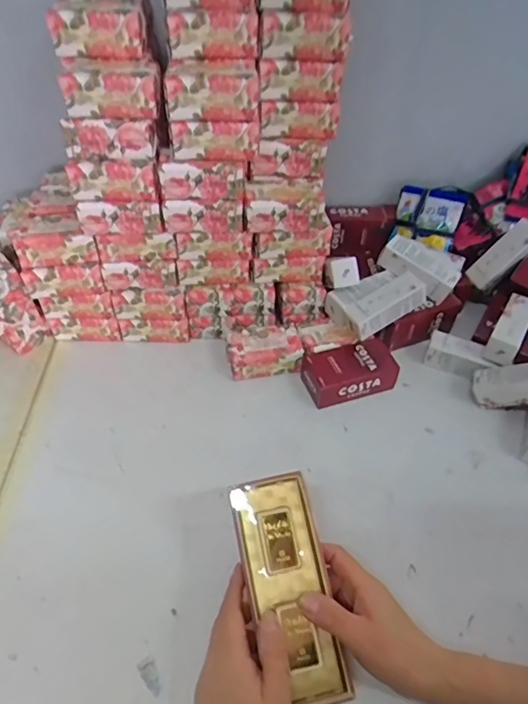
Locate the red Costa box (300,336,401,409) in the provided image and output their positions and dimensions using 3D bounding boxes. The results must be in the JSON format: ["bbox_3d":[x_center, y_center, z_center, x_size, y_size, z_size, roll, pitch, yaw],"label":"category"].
[{"bbox_3d":[0.104,0.025,0.612,0.105,0.049,0.062,-14,47,-16],"label":"red Costa box"}]

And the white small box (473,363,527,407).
[{"bbox_3d":[0.301,0.036,0.577,0.104,0.042,0.042,-9,36,34],"label":"white small box"}]

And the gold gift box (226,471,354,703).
[{"bbox_3d":[0.022,0.185,0.395,0.064,0.028,0.165,-14,72,-16],"label":"gold gift box"}]

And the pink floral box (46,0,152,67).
[{"bbox_3d":[-0.170,-0.350,0.528,0.101,0.043,0.102,-6,45,-8],"label":"pink floral box"}]

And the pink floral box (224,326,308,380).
[{"bbox_3d":[0.000,0.001,0.632,0.091,0.042,0.053,-7,46,-10],"label":"pink floral box"}]

